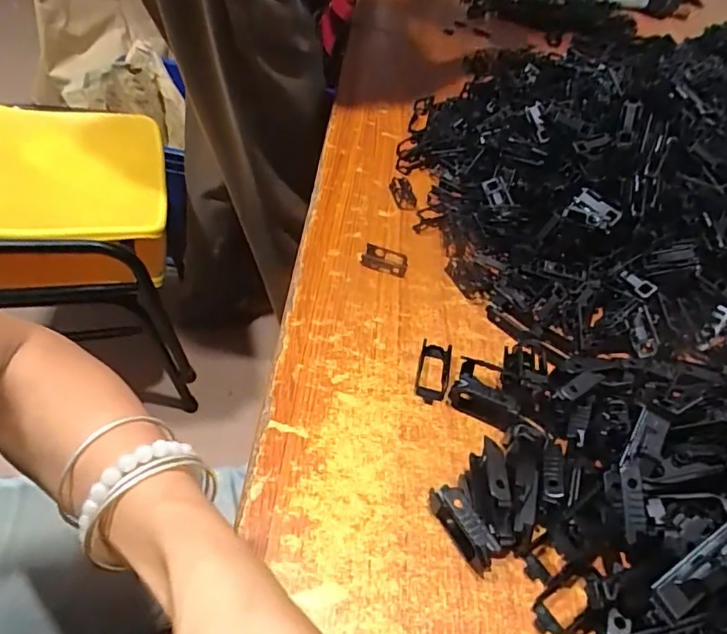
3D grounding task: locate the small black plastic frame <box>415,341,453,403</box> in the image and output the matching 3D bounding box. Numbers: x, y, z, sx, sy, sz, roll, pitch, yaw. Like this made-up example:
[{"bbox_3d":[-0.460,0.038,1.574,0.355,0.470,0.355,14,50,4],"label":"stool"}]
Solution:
[{"bbox_3d":[0.052,0.039,0.404,0.023,0.008,0.052,14,47,2],"label":"small black plastic frame"}]

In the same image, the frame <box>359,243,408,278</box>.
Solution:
[{"bbox_3d":[0.019,-0.051,0.486,0.041,0.009,0.026,18,48,6],"label":"frame"}]

